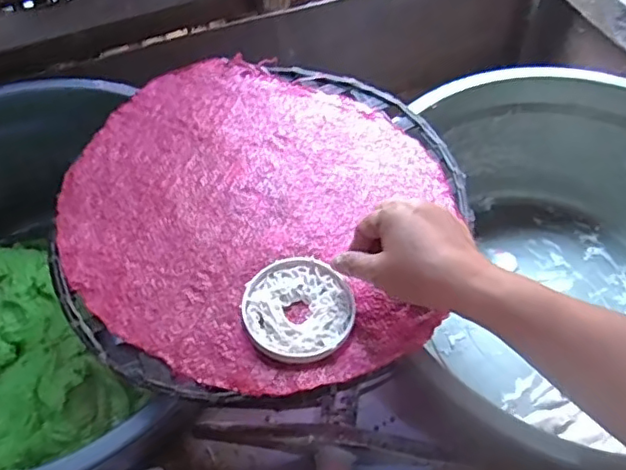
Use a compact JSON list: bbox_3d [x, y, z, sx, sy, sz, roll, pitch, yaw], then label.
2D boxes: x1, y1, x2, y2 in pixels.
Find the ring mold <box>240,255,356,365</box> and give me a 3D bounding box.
[{"bbox_3d":[-0.011,0.057,0.469,0.083,0.009,0.087,0,56,1],"label":"ring mold"}]

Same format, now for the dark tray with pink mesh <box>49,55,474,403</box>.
[{"bbox_3d":[-0.049,-0.029,0.536,0.335,0.018,0.352,16,57,11],"label":"dark tray with pink mesh"}]

